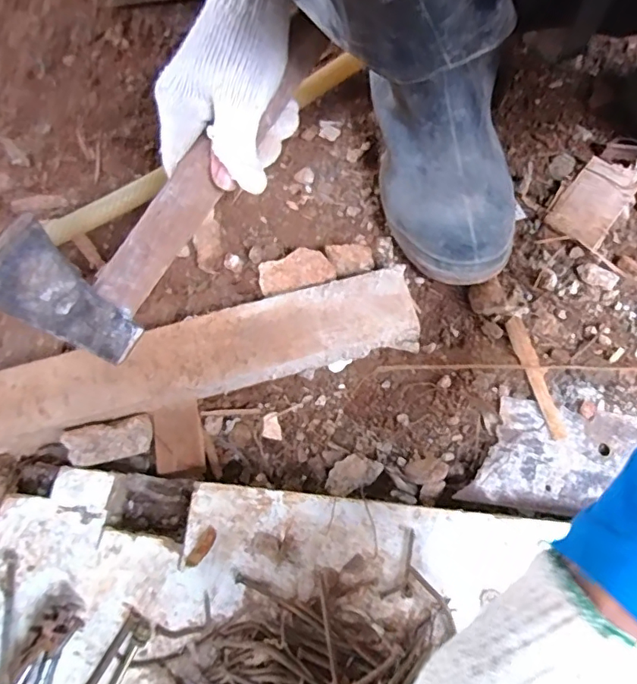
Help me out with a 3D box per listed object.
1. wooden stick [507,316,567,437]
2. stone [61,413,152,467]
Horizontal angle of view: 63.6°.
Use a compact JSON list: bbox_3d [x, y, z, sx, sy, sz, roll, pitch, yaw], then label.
[{"bbox_3d":[0.170,0.027,0.403,0.015,0.008,0.098,-15,68,-2],"label":"wooden stick"},{"bbox_3d":[-0.156,0.074,0.379,0.058,0.022,0.029,-15,68,-2],"label":"stone"}]

